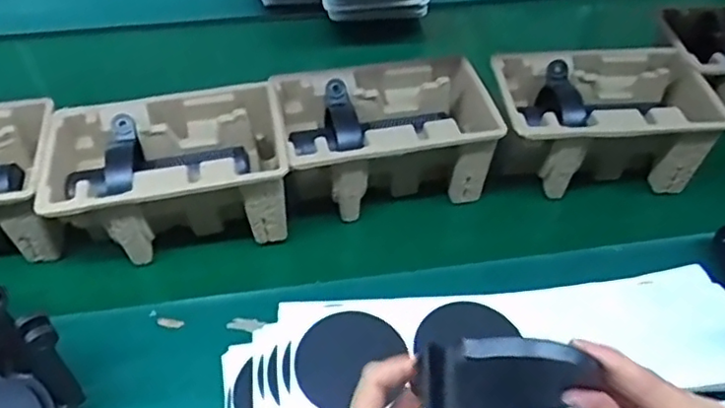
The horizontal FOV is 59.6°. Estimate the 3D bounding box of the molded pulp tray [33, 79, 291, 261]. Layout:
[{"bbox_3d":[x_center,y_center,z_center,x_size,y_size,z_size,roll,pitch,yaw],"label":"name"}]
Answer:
[{"bbox_3d":[-0.194,-0.032,0.650,0.230,0.099,0.145,-9,48,-9],"label":"molded pulp tray"}]

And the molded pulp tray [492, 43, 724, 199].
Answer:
[{"bbox_3d":[0.271,-0.096,0.704,0.256,0.118,0.156,-4,47,-5],"label":"molded pulp tray"}]

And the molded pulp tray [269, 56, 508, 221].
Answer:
[{"bbox_3d":[0.025,-0.076,0.689,0.214,0.098,0.163,-10,48,-10],"label":"molded pulp tray"}]

